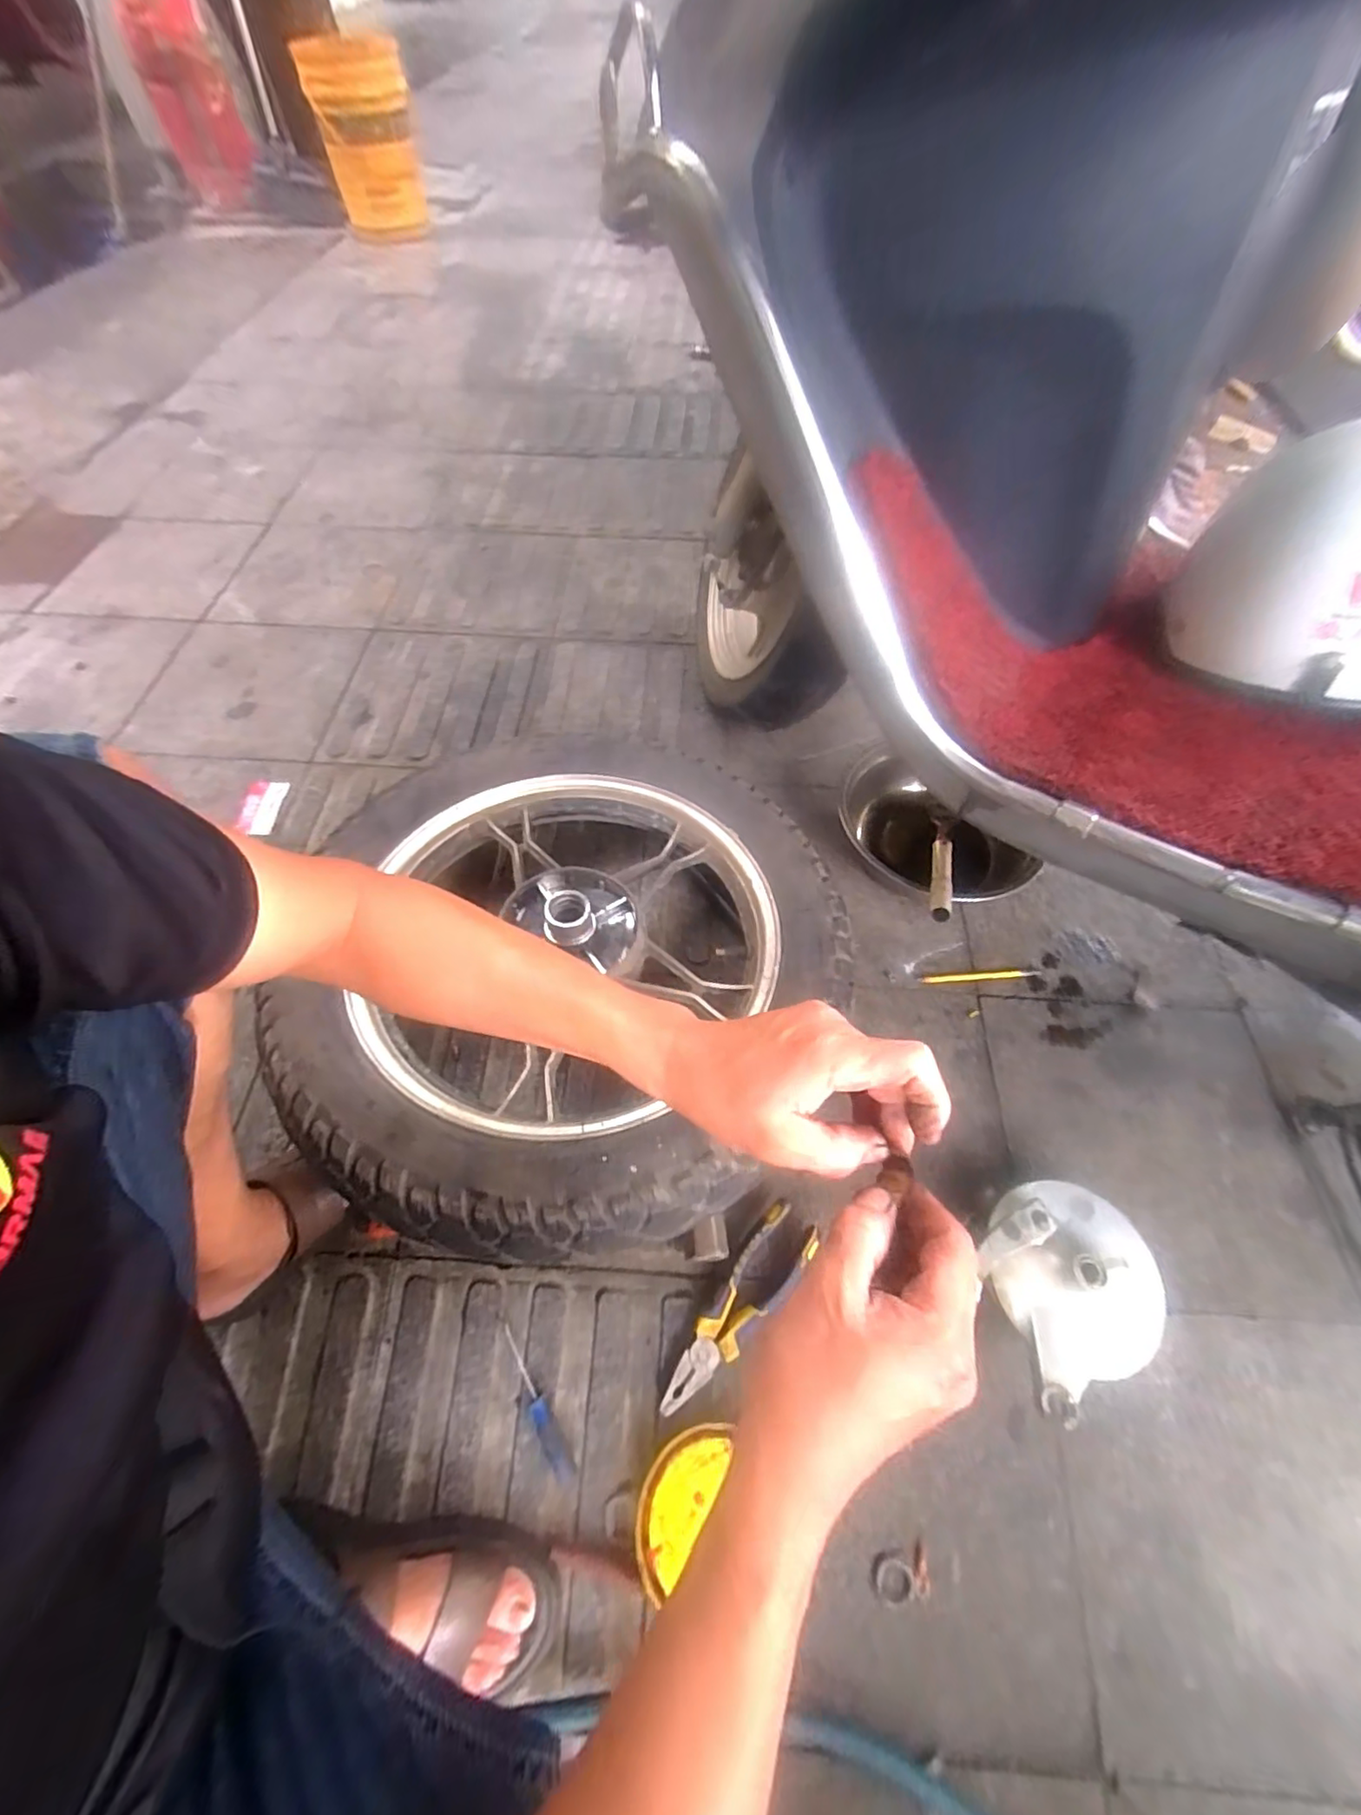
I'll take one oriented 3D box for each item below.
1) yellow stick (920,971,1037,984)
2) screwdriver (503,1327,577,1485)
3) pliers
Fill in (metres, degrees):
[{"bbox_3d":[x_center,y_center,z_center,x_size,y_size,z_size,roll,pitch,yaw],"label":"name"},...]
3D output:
[{"bbox_3d":[0.355,0.082,0.722,0.138,0.004,0.009,-3,63,0],"label":"yellow stick"},{"bbox_3d":[-0.126,0.431,0.530,0.017,0.012,0.124,-31,64,-16],"label":"screwdriver"},{"bbox_3d":[0.051,0.360,0.551,0.053,0.025,0.197,39,67,21],"label":"pliers"}]

